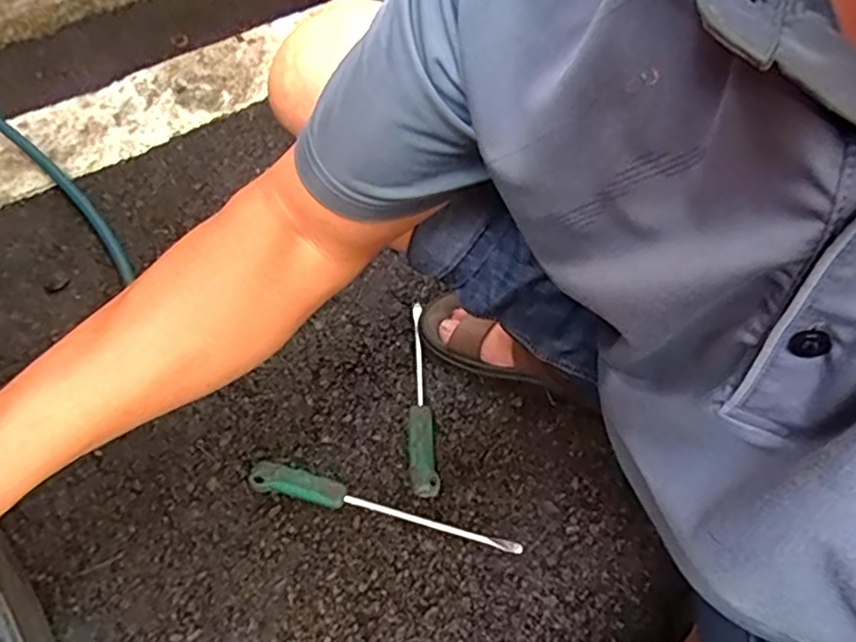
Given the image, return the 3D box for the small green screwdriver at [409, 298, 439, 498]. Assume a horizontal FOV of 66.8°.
[{"bbox_3d":[-0.012,0.082,0.703,0.026,0.024,0.218,-3,58,-5],"label":"small green screwdriver"}]

